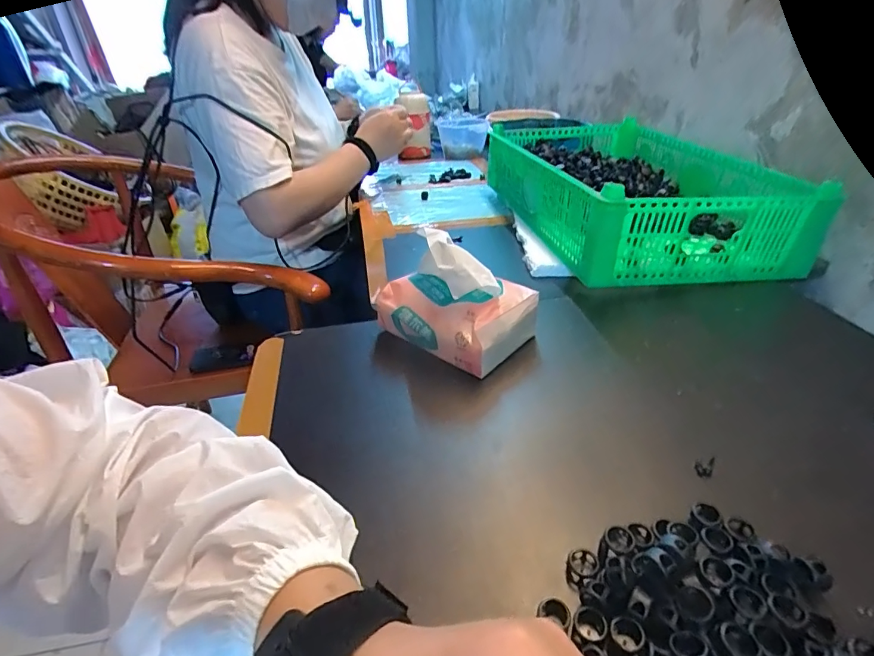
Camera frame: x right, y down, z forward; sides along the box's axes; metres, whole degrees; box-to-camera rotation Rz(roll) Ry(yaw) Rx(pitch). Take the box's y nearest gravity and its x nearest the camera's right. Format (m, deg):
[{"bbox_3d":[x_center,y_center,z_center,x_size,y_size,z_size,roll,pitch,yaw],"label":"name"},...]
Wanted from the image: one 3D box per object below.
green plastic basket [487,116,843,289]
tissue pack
[{"bbox_3d":[0.280,-0.215,0.712,0.284,0.110,0.467,-8,32,-7],"label":"green plastic basket"},{"bbox_3d":[0.015,-0.034,0.451,0.138,0.106,0.090,19,39,32],"label":"tissue pack"}]

